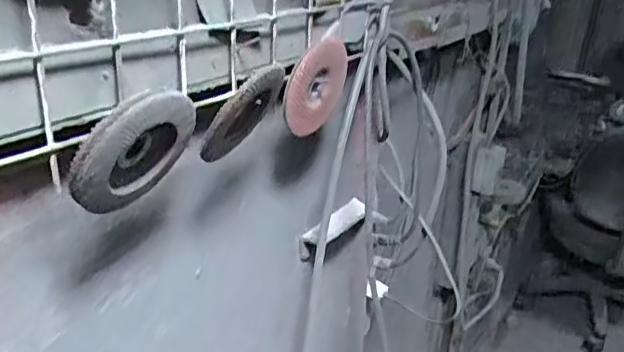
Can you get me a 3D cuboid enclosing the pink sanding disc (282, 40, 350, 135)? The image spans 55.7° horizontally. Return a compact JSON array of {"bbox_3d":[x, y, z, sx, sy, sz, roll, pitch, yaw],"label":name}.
[{"bbox_3d":[0.007,-0.086,0.580,0.013,0.096,0.098,32,23,24],"label":"pink sanding disc"}]

